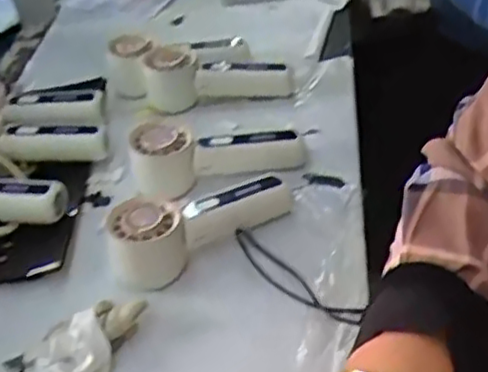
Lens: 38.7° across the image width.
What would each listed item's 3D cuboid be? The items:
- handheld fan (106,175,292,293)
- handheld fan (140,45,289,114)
[{"bbox_3d":[-0.038,0.023,0.559,0.150,0.047,0.052,-27,42,-23],"label":"handheld fan"},{"bbox_3d":[-0.030,-0.119,0.730,0.153,0.049,0.067,-8,38,-1],"label":"handheld fan"}]

